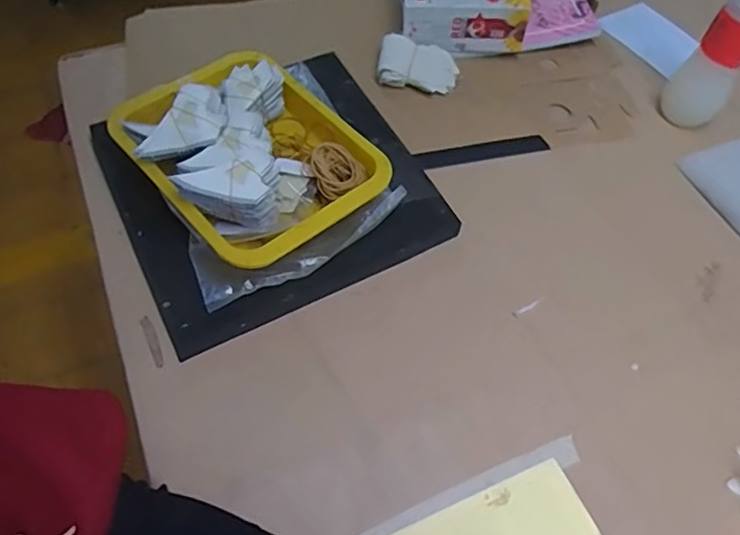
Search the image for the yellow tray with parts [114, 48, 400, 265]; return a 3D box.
[{"bbox_3d":[-0.120,-0.124,0.592,0.203,0.079,0.245,-36,65,-21],"label":"yellow tray with parts"}]

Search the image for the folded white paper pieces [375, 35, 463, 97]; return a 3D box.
[{"bbox_3d":[0.061,-0.257,0.739,0.099,0.033,0.062,5,58,1],"label":"folded white paper pieces"}]

